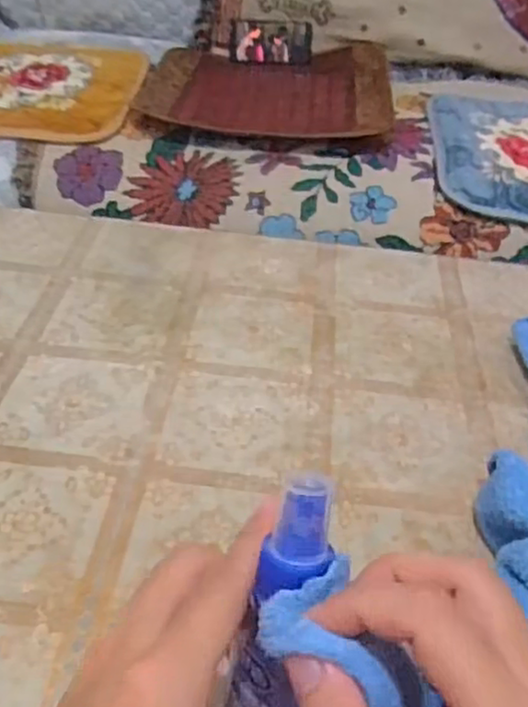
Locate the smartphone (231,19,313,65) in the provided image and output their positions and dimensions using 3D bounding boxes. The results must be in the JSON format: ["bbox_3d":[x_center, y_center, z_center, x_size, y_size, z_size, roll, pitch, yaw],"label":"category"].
[{"bbox_3d":[0.013,-0.607,1.317,0.157,0.078,0.009,3,28,5],"label":"smartphone"}]

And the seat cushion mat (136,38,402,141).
[{"bbox_3d":[0.008,-0.487,1.210,0.443,0.051,0.357,9,41,5],"label":"seat cushion mat"}]

